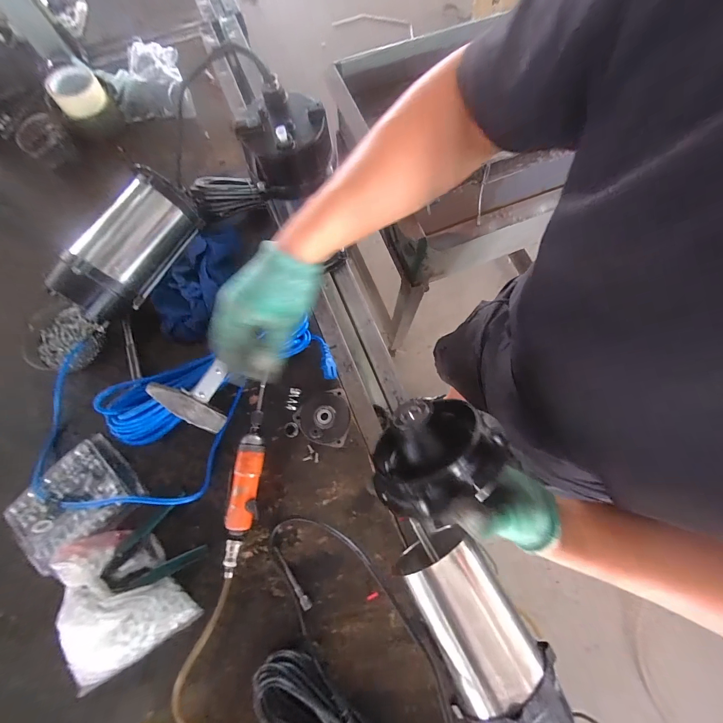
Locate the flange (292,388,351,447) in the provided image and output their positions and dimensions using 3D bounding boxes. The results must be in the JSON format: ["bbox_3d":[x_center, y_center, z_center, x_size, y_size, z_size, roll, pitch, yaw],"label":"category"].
[{"bbox_3d":[-0.066,0.098,0.551,0.092,0.020,0.094,0,75,1],"label":"flange"}]

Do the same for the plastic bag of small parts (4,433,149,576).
[{"bbox_3d":[-0.459,0.224,0.520,0.133,0.031,0.173,43,80,11],"label":"plastic bag of small parts"}]

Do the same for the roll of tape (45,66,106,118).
[{"bbox_3d":[-0.589,-0.564,0.669,0.094,0.040,0.110,-34,77,-8],"label":"roll of tape"}]

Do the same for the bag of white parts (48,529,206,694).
[{"bbox_3d":[-0.368,0.343,0.475,0.173,0.060,0.191,-32,77,-7],"label":"bag of white parts"}]

